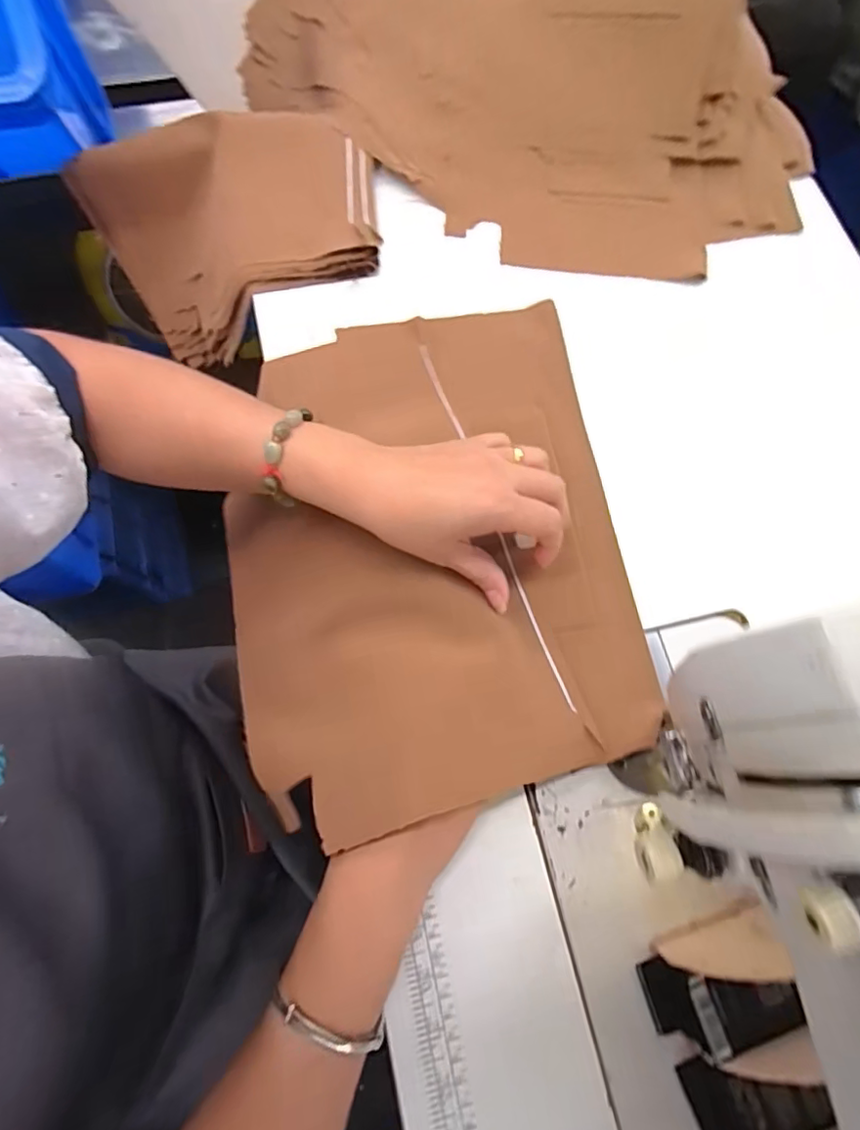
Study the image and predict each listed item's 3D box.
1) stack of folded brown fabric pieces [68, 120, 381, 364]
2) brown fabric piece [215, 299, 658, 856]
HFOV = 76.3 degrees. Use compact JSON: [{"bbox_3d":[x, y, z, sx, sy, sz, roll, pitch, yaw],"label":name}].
[{"bbox_3d":[-0.182,-0.297,0.508,0.263,0.102,0.188,-7,73,-5],"label":"stack of folded brown fabric pieces"},{"bbox_3d":[-0.008,-0.025,0.391,0.280,0.084,0.359,-10,72,-4],"label":"brown fabric piece"}]

